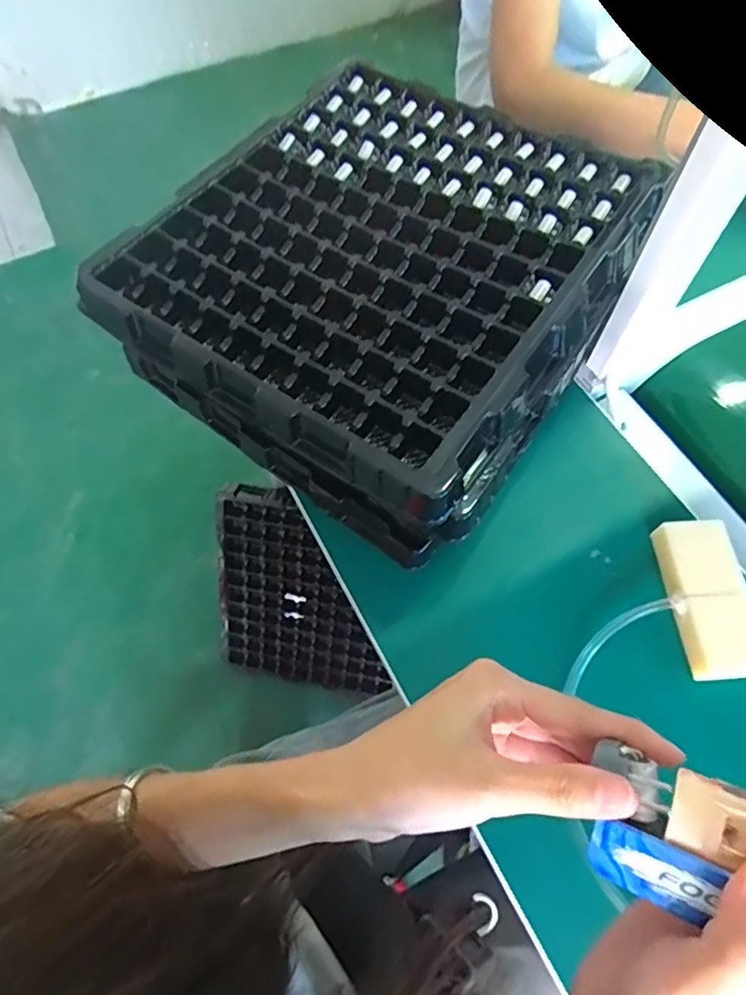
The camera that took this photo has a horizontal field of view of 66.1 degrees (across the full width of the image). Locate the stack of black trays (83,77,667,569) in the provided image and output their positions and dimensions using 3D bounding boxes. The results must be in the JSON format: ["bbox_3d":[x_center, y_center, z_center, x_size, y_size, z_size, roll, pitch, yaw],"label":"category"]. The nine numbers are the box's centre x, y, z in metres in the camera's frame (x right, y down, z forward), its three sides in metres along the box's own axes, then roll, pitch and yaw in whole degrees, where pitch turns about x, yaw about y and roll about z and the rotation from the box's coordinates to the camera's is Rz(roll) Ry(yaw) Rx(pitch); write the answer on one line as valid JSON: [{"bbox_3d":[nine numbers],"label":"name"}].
[{"bbox_3d":[0.014,-0.190,0.536,0.366,0.124,0.383,33,68,16],"label":"stack of black trays"}]

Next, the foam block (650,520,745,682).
[{"bbox_3d":[0.262,0.078,0.449,0.052,0.035,0.120,-7,63,-2],"label":"foam block"}]

